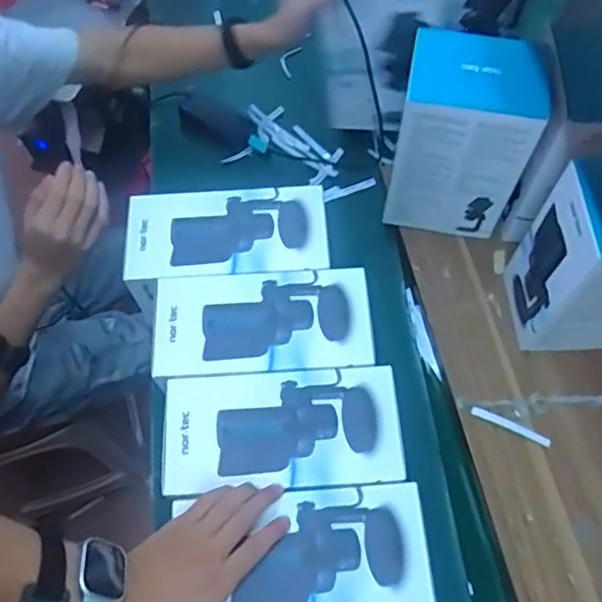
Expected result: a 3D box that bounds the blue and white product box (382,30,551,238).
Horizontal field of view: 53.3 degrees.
[{"bbox_3d":[0.195,-0.192,0.745,0.149,0.254,0.110,8,64,4],"label":"blue and white product box"}]

